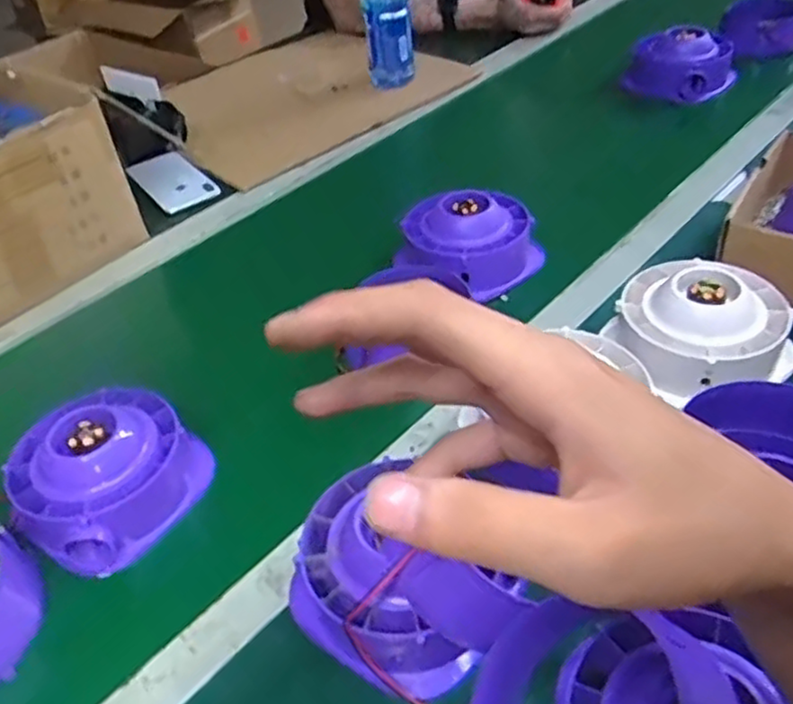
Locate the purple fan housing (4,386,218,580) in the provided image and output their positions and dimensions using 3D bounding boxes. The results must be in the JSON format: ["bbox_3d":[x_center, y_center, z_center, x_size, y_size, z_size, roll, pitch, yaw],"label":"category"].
[{"bbox_3d":[-0.229,0.089,0.558,0.125,0.076,0.134,23,50,30],"label":"purple fan housing"}]

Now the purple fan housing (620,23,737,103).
[{"bbox_3d":[0.403,-0.414,1.018,0.142,0.084,0.112,8,44,17],"label":"purple fan housing"}]

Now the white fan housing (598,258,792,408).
[{"bbox_3d":[0.249,-0.023,0.597,0.123,0.067,0.135,-4,42,4],"label":"white fan housing"}]

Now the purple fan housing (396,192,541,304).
[{"bbox_3d":[0.080,-0.118,0.737,0.129,0.066,0.122,-12,42,-5],"label":"purple fan housing"}]

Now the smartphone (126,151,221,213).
[{"bbox_3d":[-0.293,-0.225,0.935,0.076,0.008,0.135,-33,52,-23],"label":"smartphone"}]

